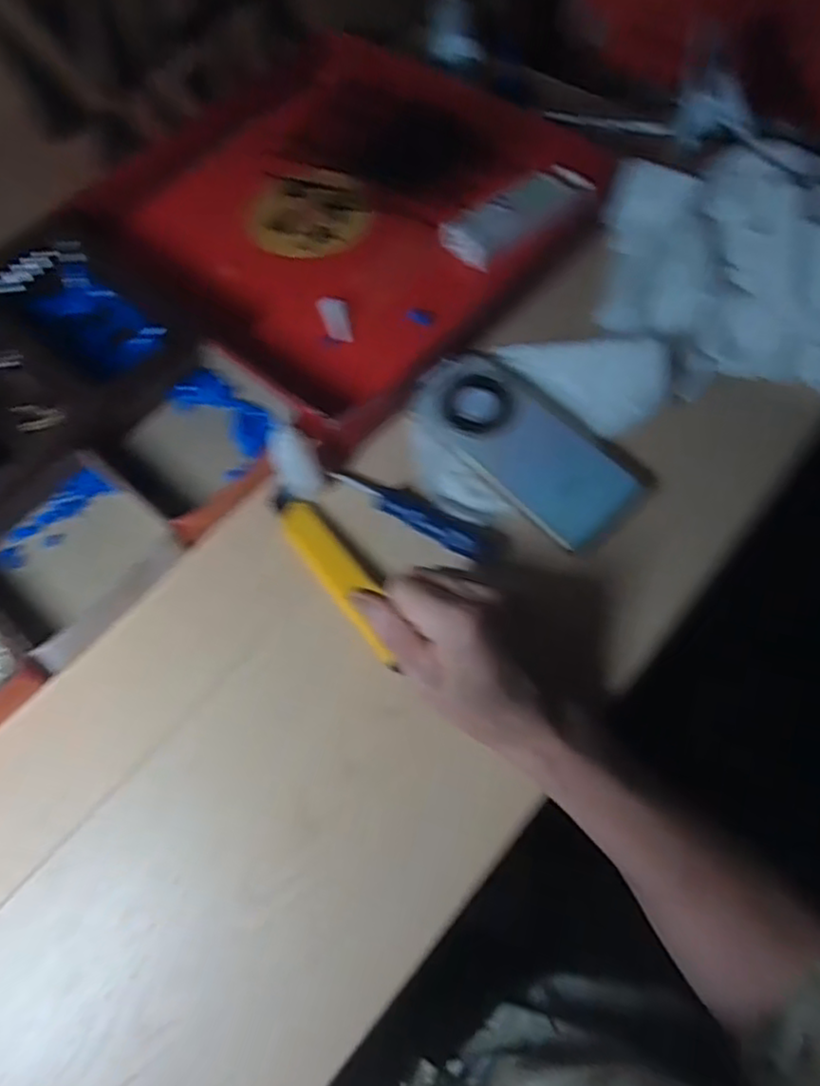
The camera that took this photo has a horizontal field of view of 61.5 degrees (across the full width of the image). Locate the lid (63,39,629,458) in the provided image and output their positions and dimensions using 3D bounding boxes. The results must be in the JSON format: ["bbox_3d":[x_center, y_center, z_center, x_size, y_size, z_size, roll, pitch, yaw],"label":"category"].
[{"bbox_3d":[-0.055,-0.289,0.610,0.355,0.057,0.371,38,73,19],"label":"lid"}]

